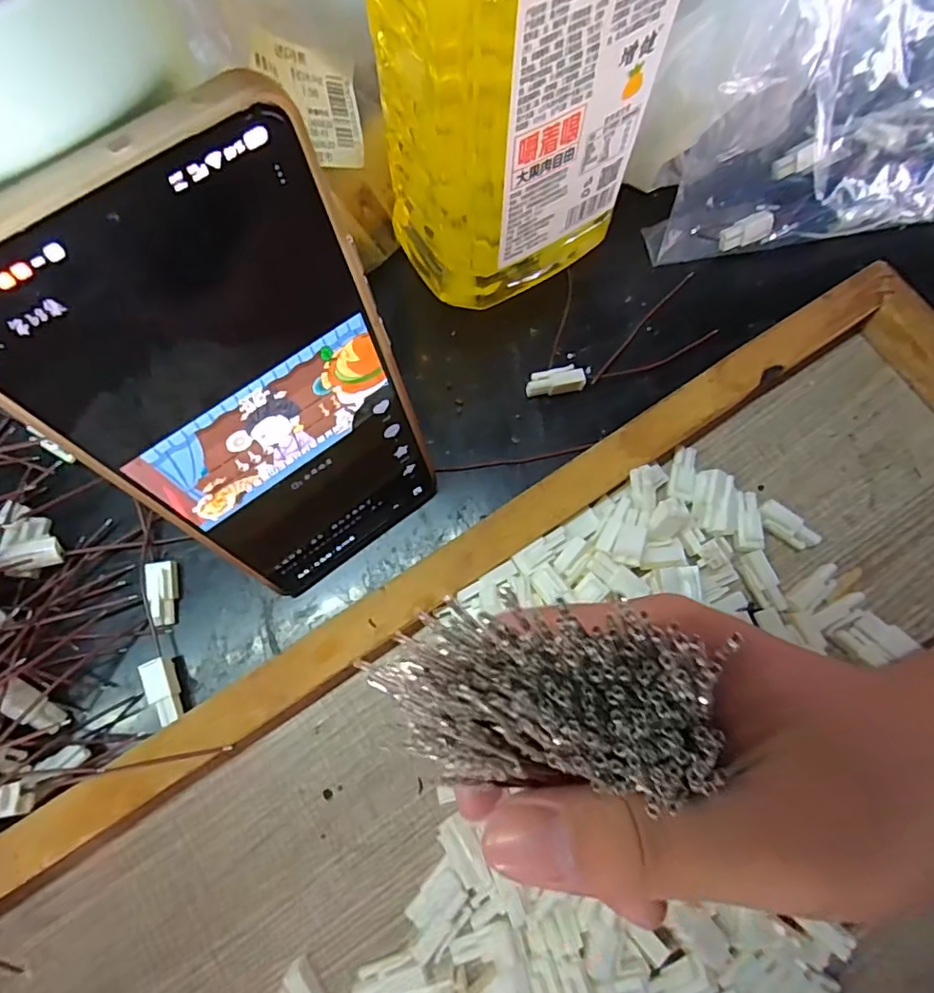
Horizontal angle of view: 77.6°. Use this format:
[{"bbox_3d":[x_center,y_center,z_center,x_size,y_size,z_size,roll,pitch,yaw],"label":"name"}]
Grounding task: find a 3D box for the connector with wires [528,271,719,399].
[{"bbox_3d":[0.077,-0.070,0.270,0.105,0.011,0.031,-35,78,-10],"label":"connector with wires"}]

